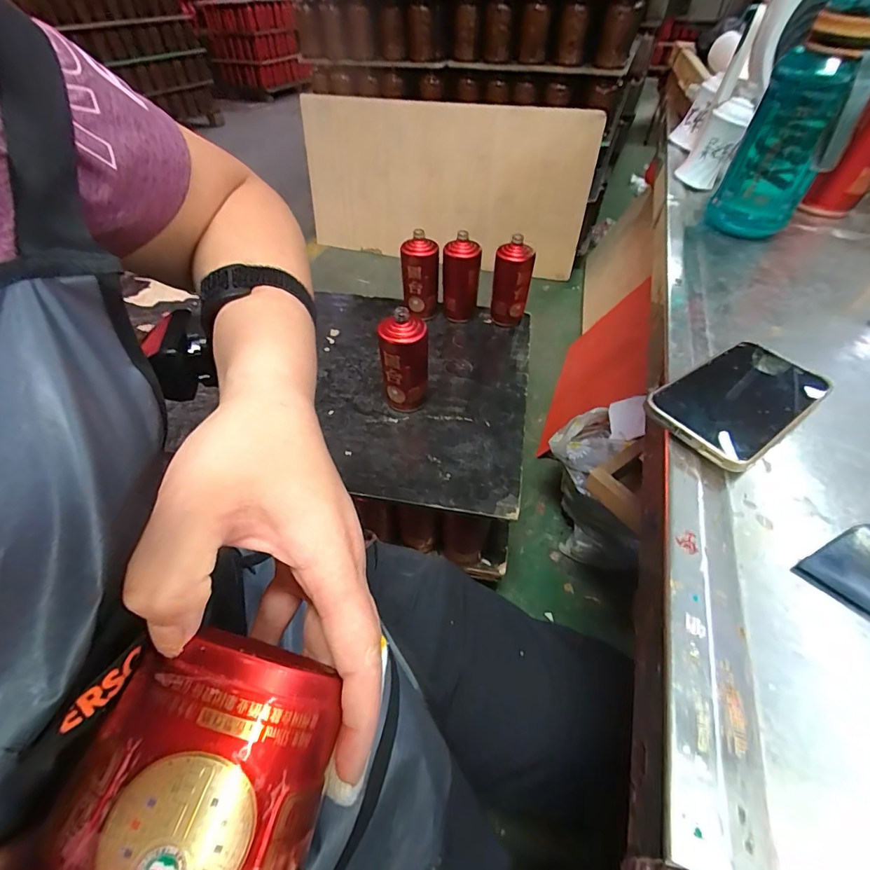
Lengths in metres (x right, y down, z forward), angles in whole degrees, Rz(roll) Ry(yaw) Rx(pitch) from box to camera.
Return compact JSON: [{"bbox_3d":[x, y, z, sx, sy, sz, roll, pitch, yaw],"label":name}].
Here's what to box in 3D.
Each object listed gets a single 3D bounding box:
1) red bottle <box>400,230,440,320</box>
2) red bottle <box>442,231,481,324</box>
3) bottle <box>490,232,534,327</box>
[{"bbox_3d":[-0.034,-0.344,0.959,0.079,0.179,0.080,1,48,2],"label":"red bottle"},{"bbox_3d":[0.057,-0.343,0.956,0.078,0.183,0.066,5,48,6],"label":"red bottle"},{"bbox_3d":[0.166,-0.323,0.939,0.077,0.188,0.061,7,48,8],"label":"bottle"}]

